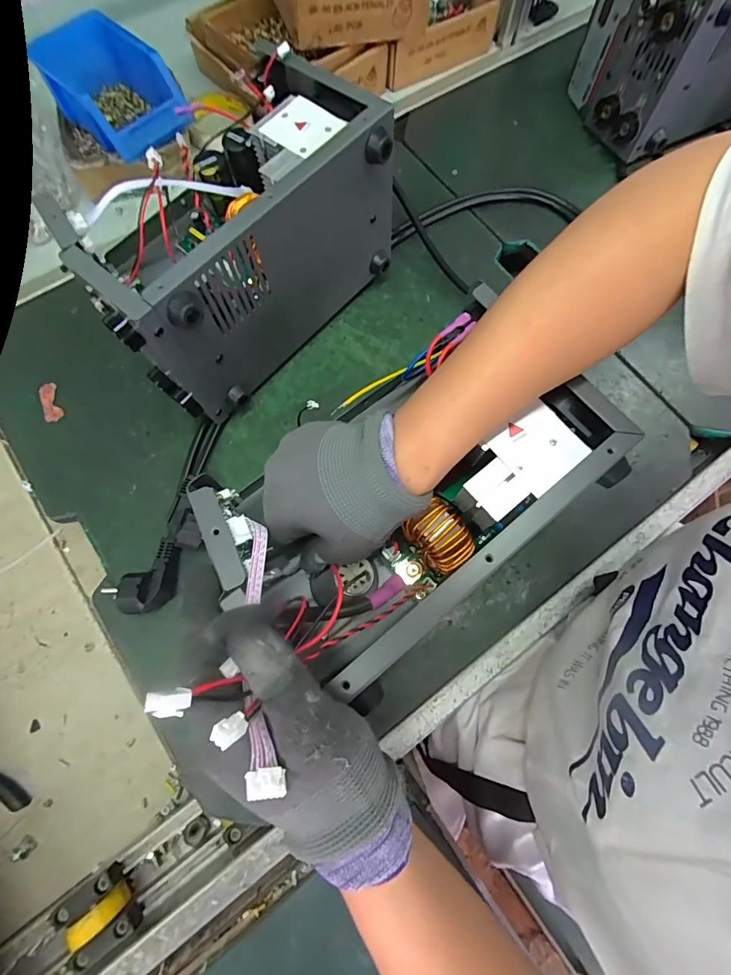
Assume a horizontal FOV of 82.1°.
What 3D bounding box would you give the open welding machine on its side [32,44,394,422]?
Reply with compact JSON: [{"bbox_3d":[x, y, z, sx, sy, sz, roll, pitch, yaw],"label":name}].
[{"bbox_3d":[-0.113,-0.222,0.399,0.143,0.169,0.269,42,76,10],"label":"open welding machine on its side"}]

